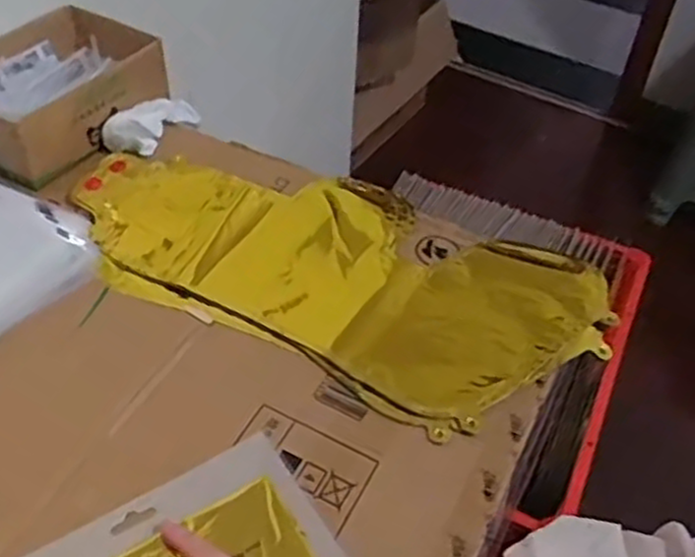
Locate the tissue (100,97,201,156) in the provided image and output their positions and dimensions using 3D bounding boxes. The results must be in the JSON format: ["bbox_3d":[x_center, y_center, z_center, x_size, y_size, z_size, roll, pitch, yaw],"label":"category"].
[{"bbox_3d":[-0.185,-0.150,0.733,0.044,0.034,0.117,24,36,17],"label":"tissue"}]

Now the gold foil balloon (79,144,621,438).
[{"bbox_3d":[-0.014,-0.019,0.621,0.423,0.013,0.212,22,48,15],"label":"gold foil balloon"}]

